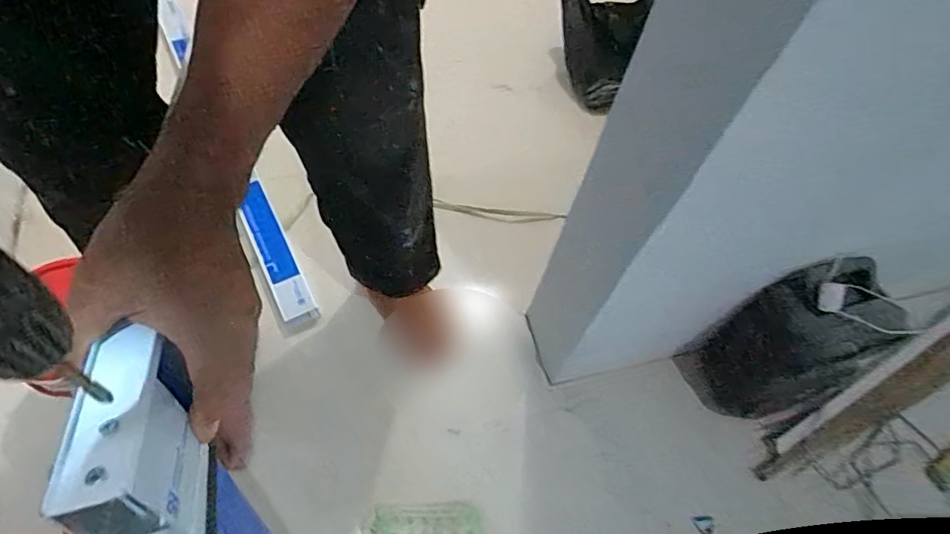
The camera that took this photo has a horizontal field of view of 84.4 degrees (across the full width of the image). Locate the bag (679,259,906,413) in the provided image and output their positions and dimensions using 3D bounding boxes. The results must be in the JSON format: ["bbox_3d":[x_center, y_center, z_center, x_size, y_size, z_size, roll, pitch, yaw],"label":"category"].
[{"bbox_3d":[0.485,0.120,0.801,0.204,0.279,0.153,-15,61,-13],"label":"bag"}]

